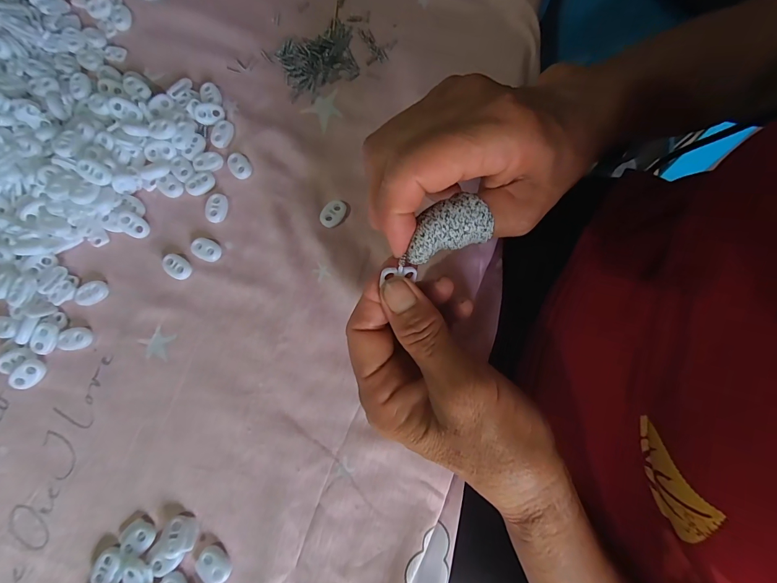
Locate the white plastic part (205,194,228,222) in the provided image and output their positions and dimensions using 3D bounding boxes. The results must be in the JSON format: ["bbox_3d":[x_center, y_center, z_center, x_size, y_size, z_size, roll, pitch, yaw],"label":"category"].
[{"bbox_3d":[-0.130,-0.063,0.276,0.015,0.006,0.021,14,80,3],"label":"white plastic part"}]

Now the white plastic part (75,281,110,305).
[{"bbox_3d":[-0.214,0.001,0.262,0.021,0.006,0.015,-32,81,-6],"label":"white plastic part"}]

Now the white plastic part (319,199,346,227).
[{"bbox_3d":[-0.042,-0.059,0.272,0.016,0.004,0.023,30,81,5],"label":"white plastic part"}]

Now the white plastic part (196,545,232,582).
[{"bbox_3d":[-0.109,0.171,0.226,0.017,0.005,0.022,-32,81,-6],"label":"white plastic part"}]

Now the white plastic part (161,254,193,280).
[{"bbox_3d":[-0.154,-0.018,0.266,0.021,0.005,0.014,40,82,7],"label":"white plastic part"}]

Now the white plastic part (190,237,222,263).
[{"bbox_3d":[-0.135,-0.031,0.270,0.021,0.005,0.015,28,80,5],"label":"white plastic part"}]

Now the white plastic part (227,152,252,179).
[{"bbox_3d":[-0.115,-0.097,0.280,0.015,0.004,0.022,-35,81,-6],"label":"white plastic part"}]

